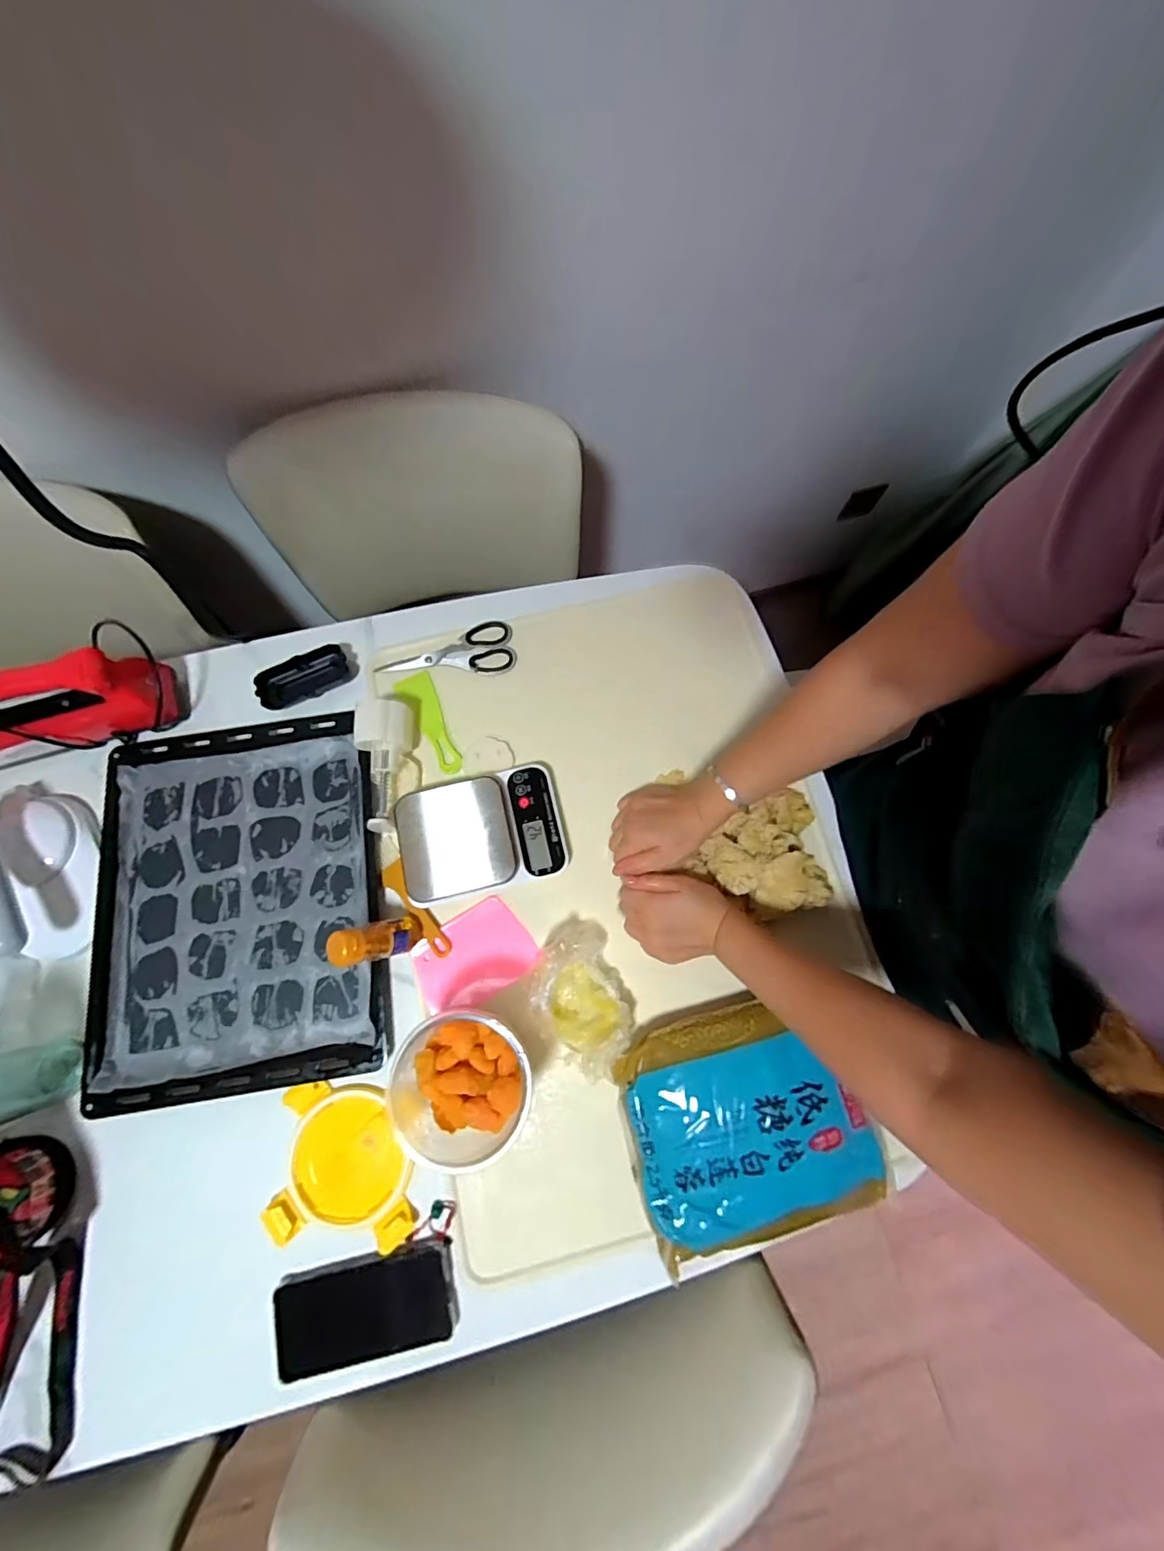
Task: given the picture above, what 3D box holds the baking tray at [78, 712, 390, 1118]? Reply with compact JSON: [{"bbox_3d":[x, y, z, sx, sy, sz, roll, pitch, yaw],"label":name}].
[{"bbox_3d":[-0.391,0.134,0.584,0.320,0.029,0.394,-9,75,-2],"label":"baking tray"}]

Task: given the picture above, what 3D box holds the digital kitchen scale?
[{"bbox_3d":[-0.115,0.063,0.590,0.181,0.030,0.131,-13,76,-3],"label":"digital kitchen scale"}]

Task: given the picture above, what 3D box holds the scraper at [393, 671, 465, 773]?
[{"bbox_3d":[-0.187,-0.063,0.640,0.041,0.007,0.138,-24,76,-5],"label":"scraper"}]

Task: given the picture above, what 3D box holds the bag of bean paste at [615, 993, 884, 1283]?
[{"bbox_3d":[0.157,0.333,0.506,0.225,0.061,0.195,-14,76,-3],"label":"bag of bean paste"}]

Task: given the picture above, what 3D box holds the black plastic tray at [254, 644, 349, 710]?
[{"bbox_3d":[-0.347,-0.122,0.648,0.106,0.025,0.048,-26,77,-6],"label":"black plastic tray"}]

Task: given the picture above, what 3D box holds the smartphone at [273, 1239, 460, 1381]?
[{"bbox_3d":[-0.201,0.498,0.485,0.158,0.014,0.079,-13,76,-3],"label":"smartphone"}]

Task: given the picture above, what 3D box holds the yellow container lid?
[{"bbox_3d":[-0.235,0.386,0.518,0.135,0.013,0.132,3,75,2],"label":"yellow container lid"}]

